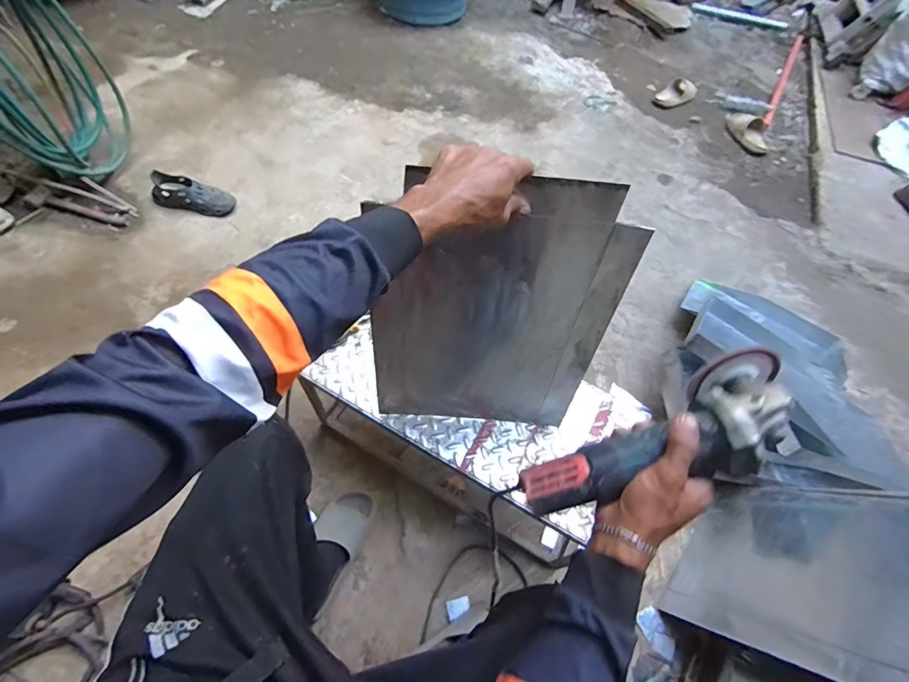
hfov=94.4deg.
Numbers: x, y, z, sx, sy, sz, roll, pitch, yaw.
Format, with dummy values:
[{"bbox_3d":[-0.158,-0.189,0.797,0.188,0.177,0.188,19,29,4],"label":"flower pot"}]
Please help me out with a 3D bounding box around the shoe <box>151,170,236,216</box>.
[{"bbox_3d":[-0.913,-0.504,1.466,0.283,0.080,0.114,15,58,6],"label":"shoe"}]

